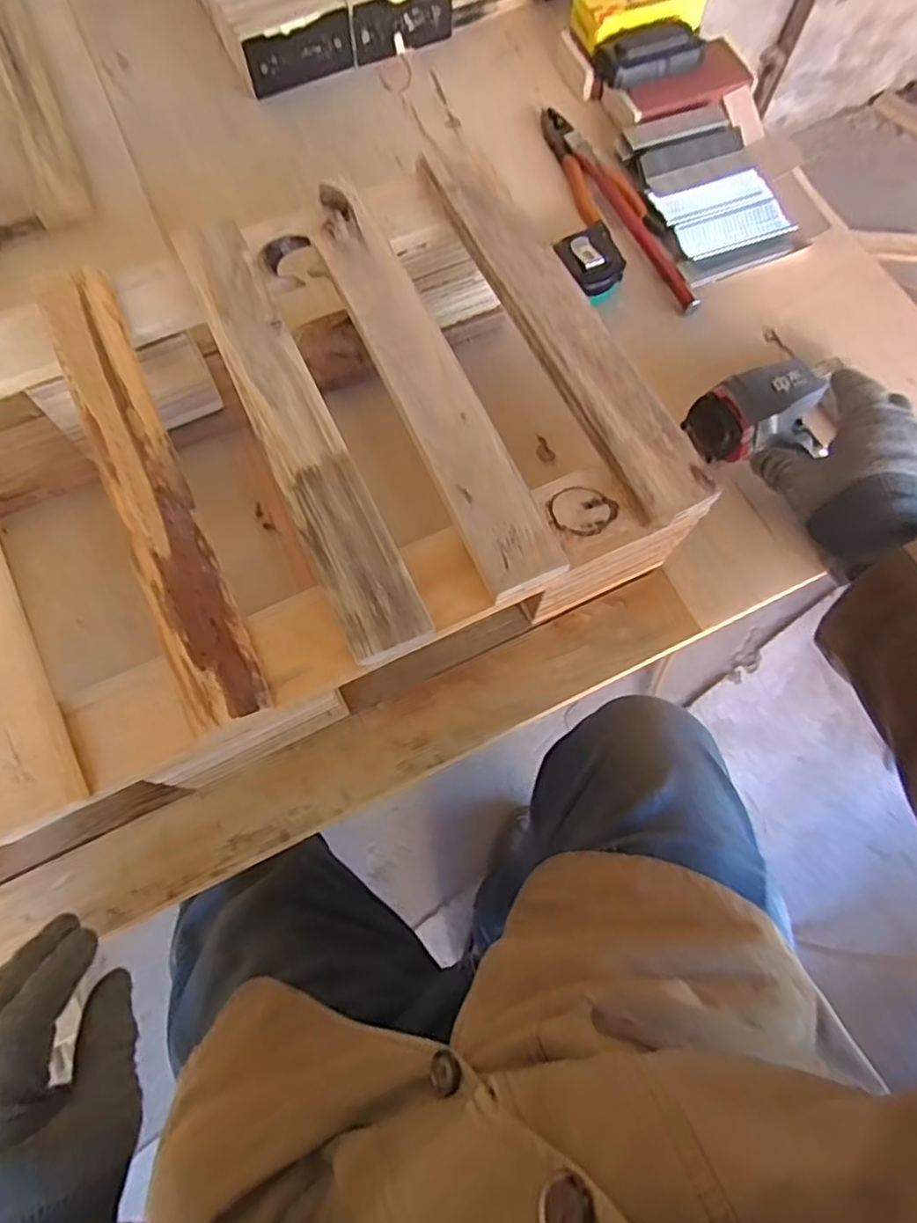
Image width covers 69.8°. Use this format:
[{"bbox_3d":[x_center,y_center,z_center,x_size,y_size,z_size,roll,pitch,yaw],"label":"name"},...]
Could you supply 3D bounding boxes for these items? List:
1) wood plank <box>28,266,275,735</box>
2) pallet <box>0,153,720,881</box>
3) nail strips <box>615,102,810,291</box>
[{"bbox_3d":[-0.199,-0.087,0.414,0.046,0.019,0.341,-24,73,-8],"label":"wood plank"},{"bbox_3d":[-0.197,-0.063,0.471,0.639,0.140,0.349,-25,73,-9],"label":"pallet"},{"bbox_3d":[0.249,-0.417,0.647,0.124,0.025,0.182,-21,72,-8],"label":"nail strips"}]

